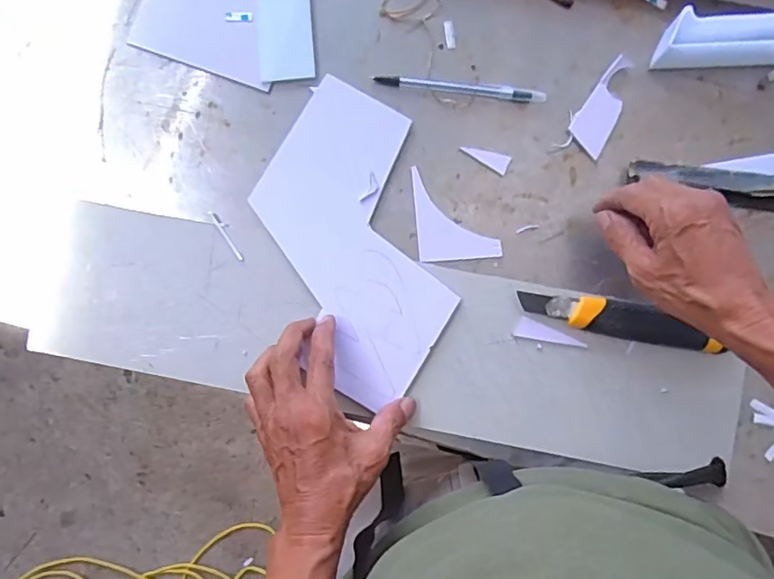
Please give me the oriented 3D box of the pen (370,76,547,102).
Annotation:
[{"bbox_3d":[0.063,-0.178,0.505,0.148,0.007,0.013,7,86,4],"label":"pen"}]

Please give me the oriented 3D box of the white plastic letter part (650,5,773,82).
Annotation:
[{"bbox_3d":[0.291,-0.204,0.477,0.131,0.040,0.044,3,85,3],"label":"white plastic letter part"}]

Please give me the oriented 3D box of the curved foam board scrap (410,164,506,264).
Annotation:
[{"bbox_3d":[0.060,-0.066,0.500,0.069,0.004,0.082,-6,85,3],"label":"curved foam board scrap"}]

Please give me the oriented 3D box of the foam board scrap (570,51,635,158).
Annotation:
[{"bbox_3d":[0.187,-0.160,0.497,0.032,0.009,0.085,26,87,5],"label":"foam board scrap"}]

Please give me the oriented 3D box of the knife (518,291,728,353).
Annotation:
[{"bbox_3d":[0.192,0.024,0.475,0.160,0.019,0.029,12,86,4],"label":"knife"}]

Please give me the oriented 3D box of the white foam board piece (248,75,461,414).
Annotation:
[{"bbox_3d":[-0.030,-0.042,0.497,0.135,0.009,0.271,-16,84,2],"label":"white foam board piece"}]

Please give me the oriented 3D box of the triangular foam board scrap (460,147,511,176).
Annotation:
[{"bbox_3d":[0.085,-0.114,0.501,0.043,0.004,0.017,18,86,4],"label":"triangular foam board scrap"}]

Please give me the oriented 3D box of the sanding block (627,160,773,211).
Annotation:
[{"bbox_3d":[0.275,-0.090,0.479,0.141,0.018,0.032,11,86,2],"label":"sanding block"}]

